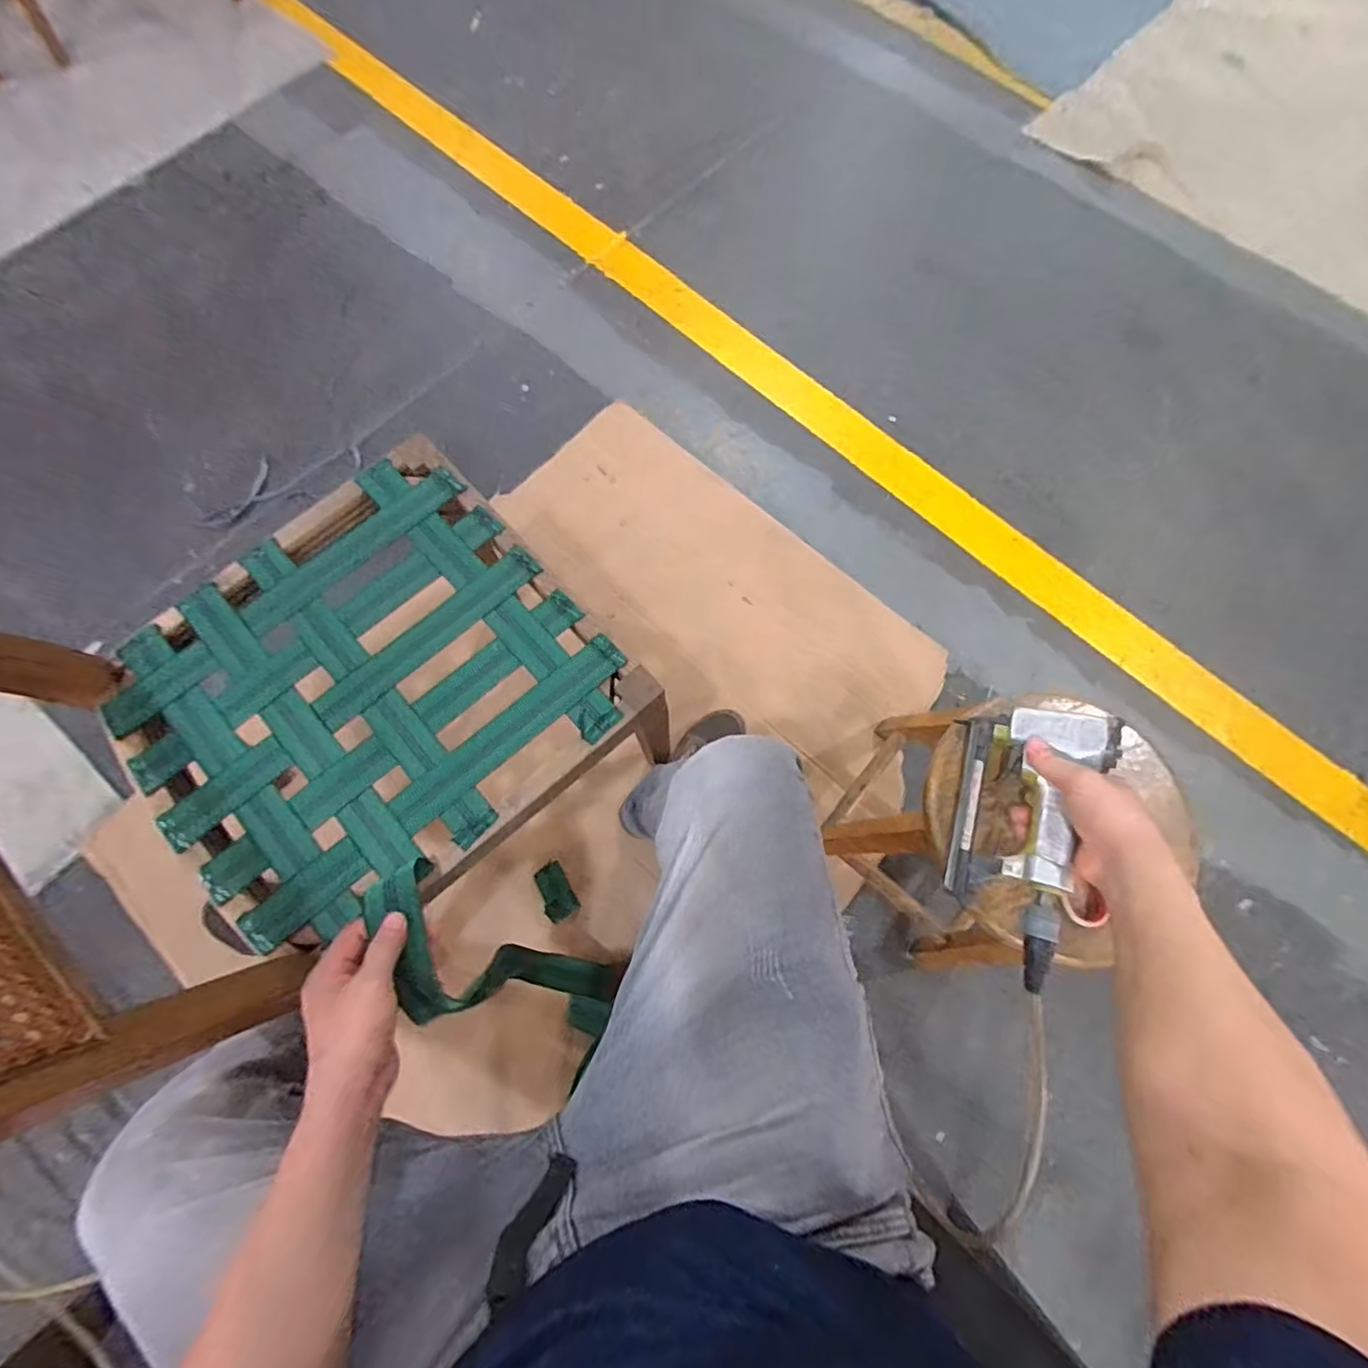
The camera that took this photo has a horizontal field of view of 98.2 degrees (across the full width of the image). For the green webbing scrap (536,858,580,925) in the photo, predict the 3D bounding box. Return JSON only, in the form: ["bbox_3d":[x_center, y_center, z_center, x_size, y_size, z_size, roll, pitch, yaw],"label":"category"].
[{"bbox_3d":[-0.215,0.348,0.986,0.052,0.005,0.090,-27,83,-23],"label":"green webbing scrap"}]

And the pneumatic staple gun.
[{"bbox_3d":[0.321,0.142,0.550,0.118,0.071,0.245,15,73,4],"label":"pneumatic staple gun"}]

